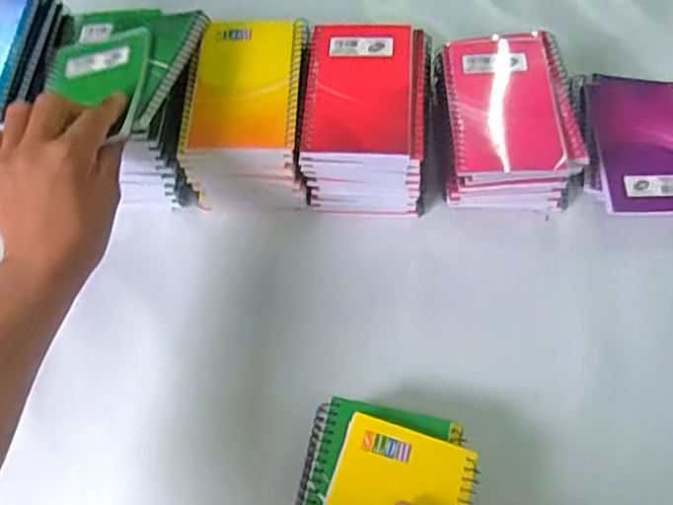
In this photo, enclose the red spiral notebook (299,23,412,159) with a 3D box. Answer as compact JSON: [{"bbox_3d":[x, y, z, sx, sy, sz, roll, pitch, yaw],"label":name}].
[{"bbox_3d":[0.019,-0.129,0.490,0.082,0.006,0.126,2,63,4],"label":"red spiral notebook"}]

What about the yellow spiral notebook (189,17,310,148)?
[{"bbox_3d":[-0.068,-0.133,0.494,0.082,0.008,0.127,3,63,4],"label":"yellow spiral notebook"}]

